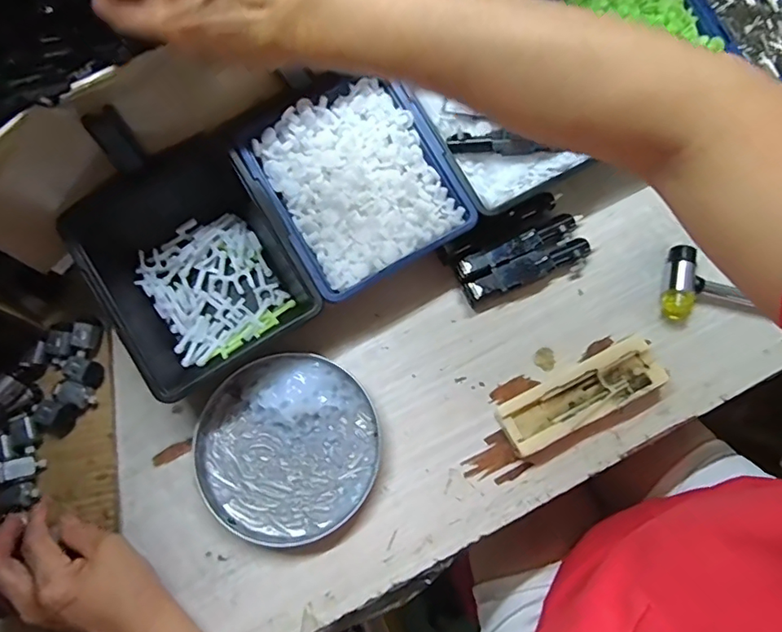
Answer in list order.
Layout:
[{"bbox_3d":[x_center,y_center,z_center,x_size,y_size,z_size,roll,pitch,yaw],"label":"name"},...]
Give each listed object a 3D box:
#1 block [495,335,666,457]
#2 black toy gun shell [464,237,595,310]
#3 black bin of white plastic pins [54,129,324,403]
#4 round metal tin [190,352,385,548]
[{"bbox_3d":[0.156,0.065,0.415,0.138,0.025,0.045,-26,76,-9],"label":"block"},{"bbox_3d":[0.123,-0.042,0.450,0.121,0.019,0.025,-26,76,-9],"label":"black toy gun shell"},{"bbox_3d":[-0.157,-0.039,0.415,0.144,0.074,0.169,-31,76,-10],"label":"black bin of white plastic pins"},{"bbox_3d":[-0.082,0.105,0.405,0.143,0.017,0.140,0,73,-1],"label":"round metal tin"}]

